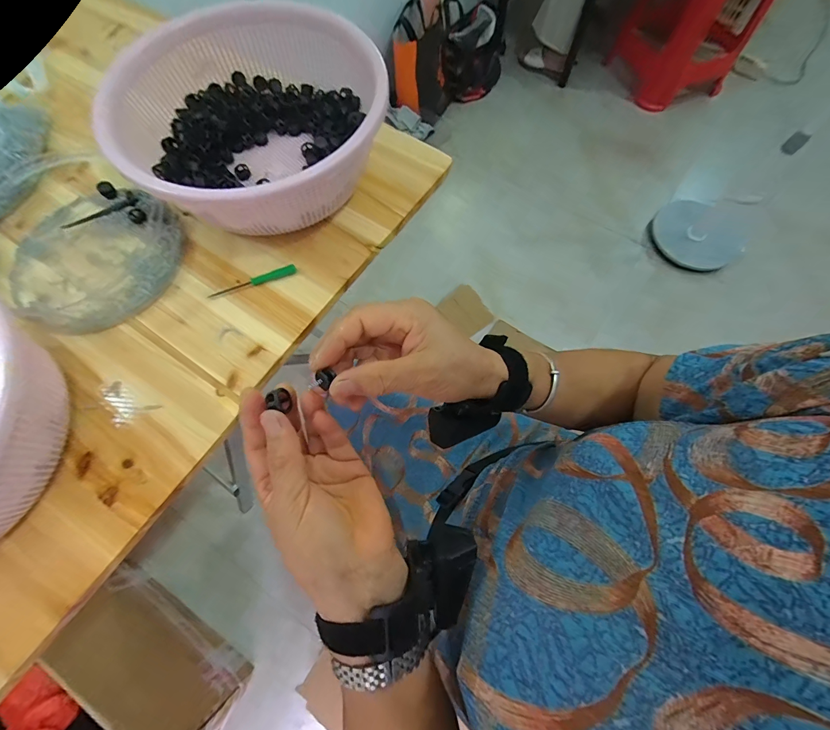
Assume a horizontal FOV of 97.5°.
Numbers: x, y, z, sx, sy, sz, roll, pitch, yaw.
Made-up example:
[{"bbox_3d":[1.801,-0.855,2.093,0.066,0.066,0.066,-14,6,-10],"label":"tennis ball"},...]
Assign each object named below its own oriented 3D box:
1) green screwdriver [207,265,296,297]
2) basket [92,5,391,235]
[{"bbox_3d":[-0.179,-0.092,0.401,0.097,0.007,0.012,-19,71,-6],"label":"green screwdriver"},{"bbox_3d":[-0.171,-0.252,0.405,0.250,0.109,0.261,0,70,1],"label":"basket"}]

